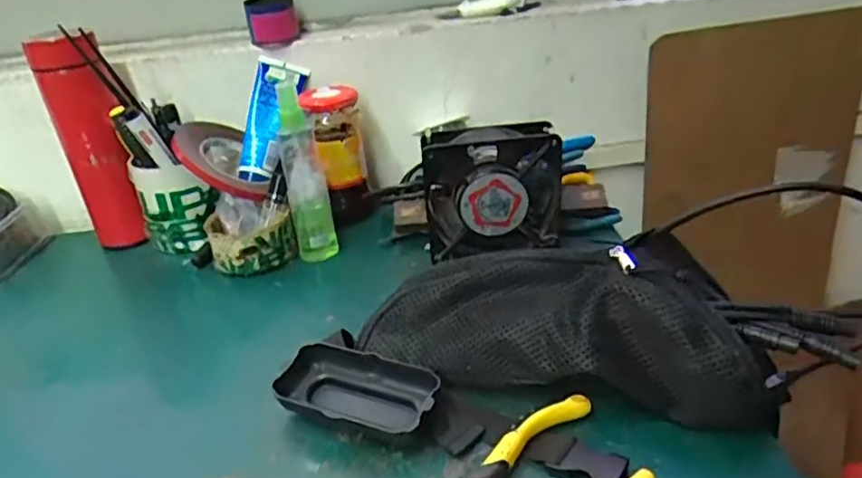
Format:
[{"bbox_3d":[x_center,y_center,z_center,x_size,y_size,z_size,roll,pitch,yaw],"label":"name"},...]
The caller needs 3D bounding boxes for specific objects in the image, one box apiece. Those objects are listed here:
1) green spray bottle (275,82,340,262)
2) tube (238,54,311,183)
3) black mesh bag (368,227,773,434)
[{"bbox_3d":[-0.120,-0.058,0.598,0.041,0.170,0.037,-9,29,-8],"label":"green spray bottle"},{"bbox_3d":[-0.169,-0.124,0.656,0.055,0.131,0.034,12,-7,0],"label":"tube"},{"bbox_3d":[0.087,0.058,0.417,0.260,0.088,0.083,4,30,16],"label":"black mesh bag"}]

